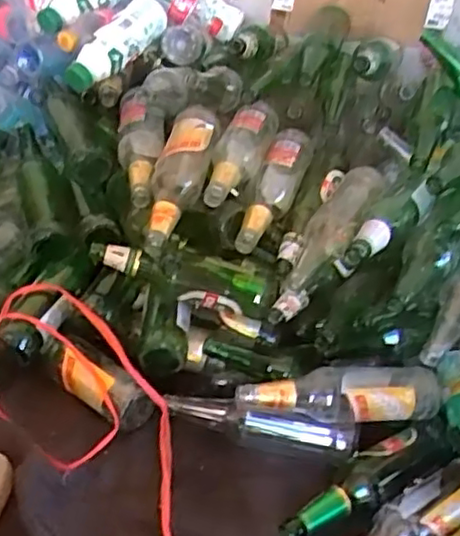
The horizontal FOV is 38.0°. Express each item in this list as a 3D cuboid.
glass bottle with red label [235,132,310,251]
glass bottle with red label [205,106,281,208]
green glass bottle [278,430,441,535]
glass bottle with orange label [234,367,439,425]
[{"bbox_3d":[0.065,-0.116,0.972,0.060,0.076,0.255,15,38,11],"label":"glass bottle with red label"},{"bbox_3d":[0.017,-0.175,0.962,0.060,0.061,0.254,13,37,9],"label":"glass bottle with red label"},{"bbox_3d":[0.161,0.264,0.823,0.240,0.053,0.052,-20,44,-30],"label":"green glass bottle"},{"bbox_3d":[0.141,0.161,0.857,0.262,0.056,0.069,-3,38,-12],"label":"glass bottle with orange label"}]

